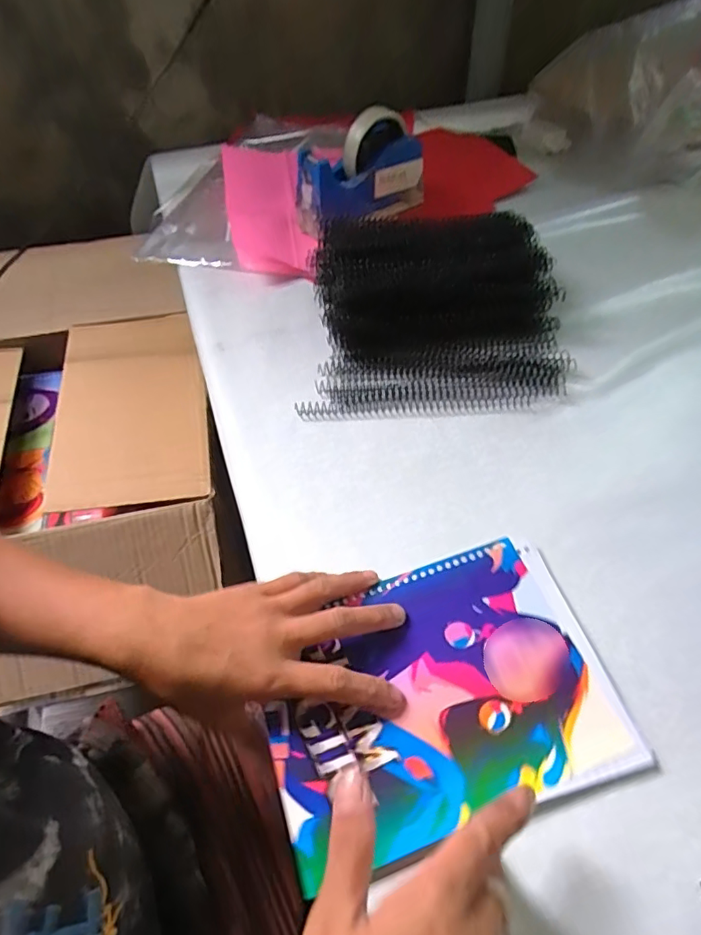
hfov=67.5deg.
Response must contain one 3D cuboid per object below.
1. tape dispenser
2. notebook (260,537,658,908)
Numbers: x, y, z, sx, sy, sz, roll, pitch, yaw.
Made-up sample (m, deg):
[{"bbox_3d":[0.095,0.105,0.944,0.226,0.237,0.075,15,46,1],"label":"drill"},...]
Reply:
[{"bbox_3d":[0.015,-0.352,0.630,0.162,0.105,0.044,-19,55,-12],"label":"tape dispenser"},{"bbox_3d":[0.053,0.135,0.321,0.207,0.008,0.150,-17,54,-11],"label":"notebook"}]

